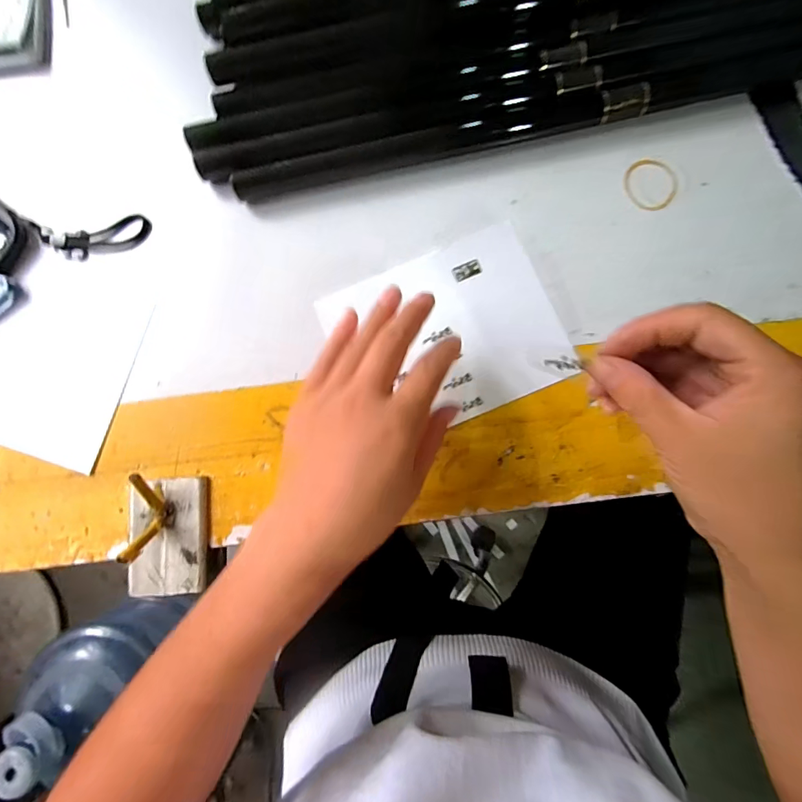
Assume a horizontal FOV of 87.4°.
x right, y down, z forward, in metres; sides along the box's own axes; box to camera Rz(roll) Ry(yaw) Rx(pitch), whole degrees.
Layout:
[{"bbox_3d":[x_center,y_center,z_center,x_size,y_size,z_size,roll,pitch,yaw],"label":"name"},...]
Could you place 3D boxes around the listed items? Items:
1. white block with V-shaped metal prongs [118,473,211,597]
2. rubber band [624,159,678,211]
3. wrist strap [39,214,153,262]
[{"bbox_3d":[-0.167,0.094,0.286,0.057,0.042,0.081,-4,83,3],"label":"white block with V-shaped metal prongs"},{"bbox_3d":[0.192,-0.167,0.324,0.040,0.004,0.037,0,89,6],"label":"rubber band"},{"bbox_3d":[-0.247,-0.132,0.344,0.084,0.014,0.030,-9,83,2],"label":"wrist strap"}]

